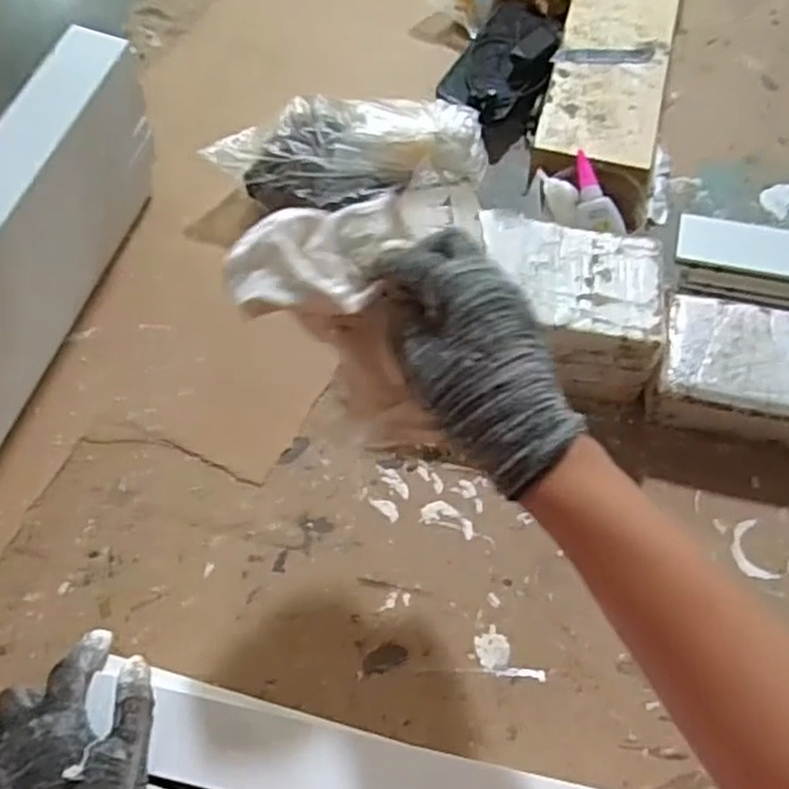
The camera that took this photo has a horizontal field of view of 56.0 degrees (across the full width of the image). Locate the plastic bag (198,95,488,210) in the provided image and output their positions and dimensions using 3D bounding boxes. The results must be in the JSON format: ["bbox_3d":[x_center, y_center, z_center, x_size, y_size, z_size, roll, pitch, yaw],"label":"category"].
[{"bbox_3d":[-0.038,-0.226,0.687,0.244,0.050,0.107,-6,61,-2],"label":"plastic bag"}]

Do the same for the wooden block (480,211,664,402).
[{"bbox_3d":[0.142,-0.068,0.614,0.140,0.099,0.115,4,61,3],"label":"wooden block"}]

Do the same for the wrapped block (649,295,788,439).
[{"bbox_3d":[0.320,-0.003,0.600,0.213,0.065,0.116,15,62,9],"label":"wrapped block"}]

